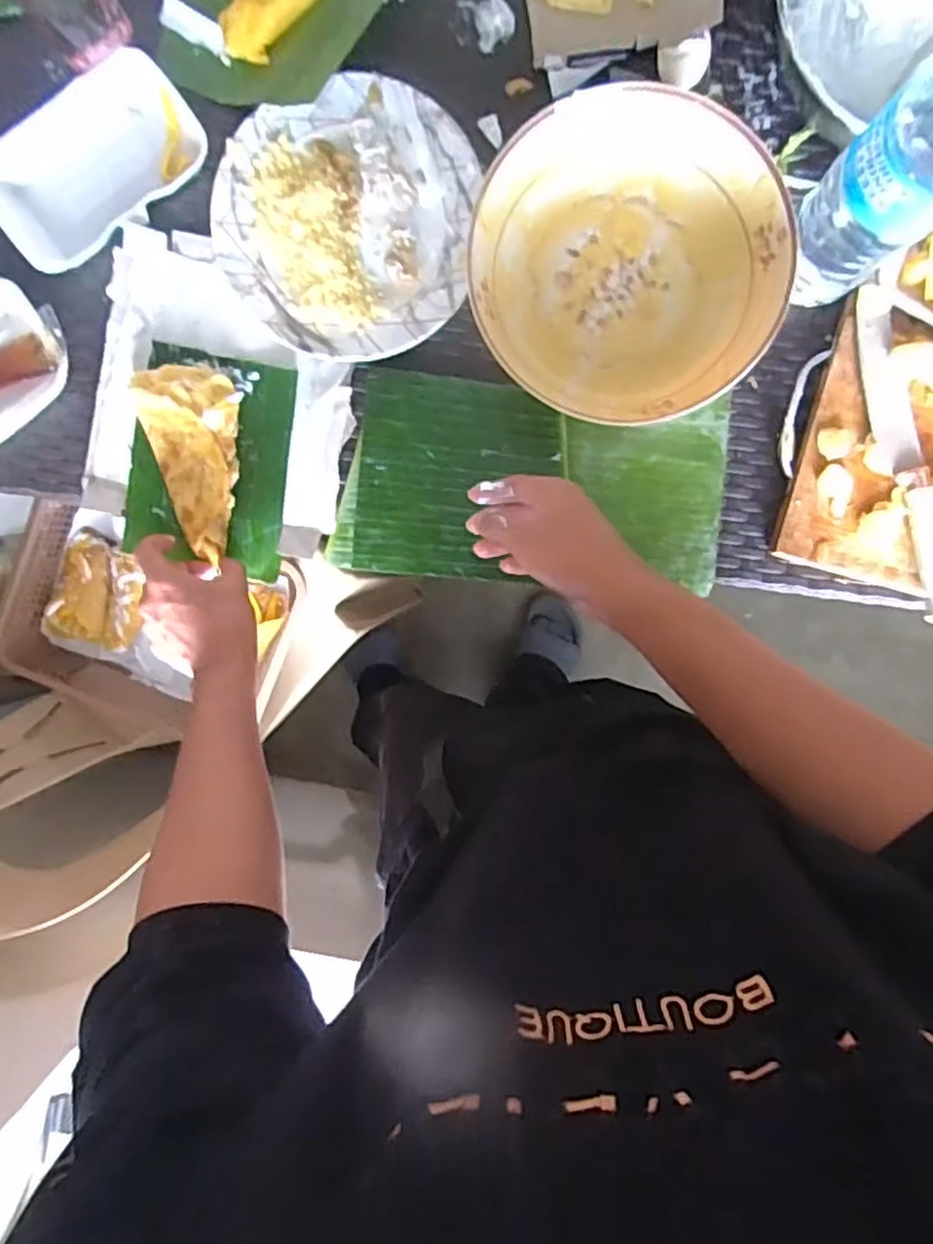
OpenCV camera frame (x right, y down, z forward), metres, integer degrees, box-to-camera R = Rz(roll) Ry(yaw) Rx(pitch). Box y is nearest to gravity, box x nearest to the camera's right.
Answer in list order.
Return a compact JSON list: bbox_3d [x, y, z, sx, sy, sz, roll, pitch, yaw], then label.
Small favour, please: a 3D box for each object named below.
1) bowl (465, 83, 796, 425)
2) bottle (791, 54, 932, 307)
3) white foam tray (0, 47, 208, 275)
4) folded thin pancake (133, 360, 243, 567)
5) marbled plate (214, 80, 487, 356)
[{"bbox_3d":[0.124,-0.277,0.555,0.233,0.055,0.227,-1,96,3],"label":"bowl"},{"bbox_3d":[0.282,-0.291,0.472,0.074,0.255,0.075,0,96,2],"label":"bottle"},{"bbox_3d":[-0.308,-0.378,0.579,0.177,0.034,0.113,-40,93,6],"label":"white foam tray"},{"bbox_3d":[-0.224,-0.134,0.588,0.078,0.025,0.160,-8,97,3],"label":"folded thin pancake"},{"bbox_3d":[-0.101,-0.329,0.581,0.206,0.025,0.211,7,96,2],"label":"marbled plate"}]

